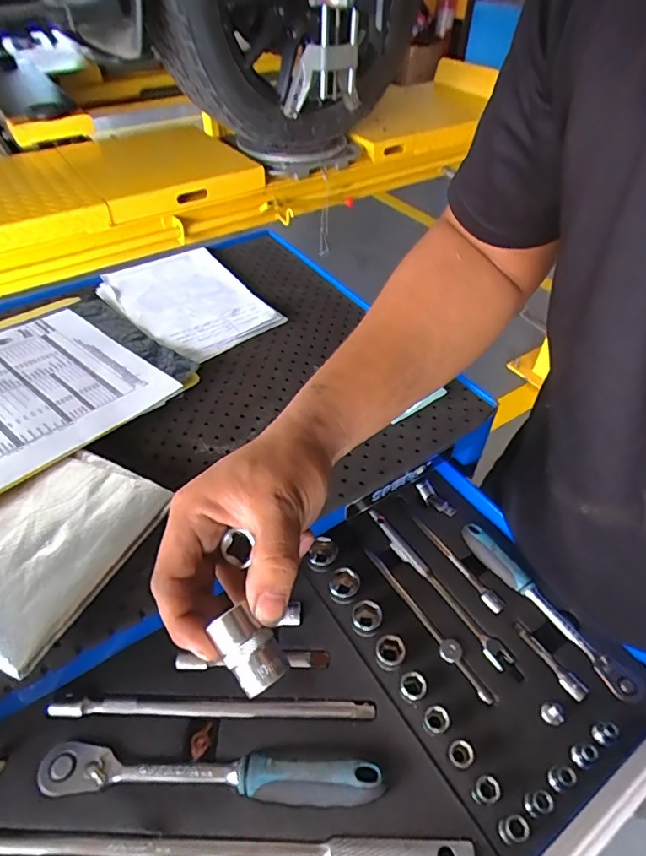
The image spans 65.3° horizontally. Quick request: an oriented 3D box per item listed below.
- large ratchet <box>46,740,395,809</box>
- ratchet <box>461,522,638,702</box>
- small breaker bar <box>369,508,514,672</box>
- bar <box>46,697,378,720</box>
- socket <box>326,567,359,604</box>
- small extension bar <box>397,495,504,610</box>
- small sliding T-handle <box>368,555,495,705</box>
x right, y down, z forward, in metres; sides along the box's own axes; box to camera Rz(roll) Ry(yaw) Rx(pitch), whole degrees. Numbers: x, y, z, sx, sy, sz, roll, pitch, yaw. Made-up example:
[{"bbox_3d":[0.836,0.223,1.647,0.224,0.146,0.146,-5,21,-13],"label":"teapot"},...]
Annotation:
[{"bbox_3d":[-0.081,0.246,0.360,0.241,0.029,0.029,2,46,1],"label":"large ratchet"},{"bbox_3d":[0.197,0.157,0.457,0.022,0.022,0.186,-25,51,-23],"label":"ratchet"},{"bbox_3d":[0.104,0.144,0.475,0.018,0.008,0.180,-26,52,-24],"label":"small breaker bar"},{"bbox_3d":[-0.086,0.221,0.397,0.251,0.016,0.013,1,46,-1],"label":"bar"},{"bbox_3d":[0.019,0.142,0.462,0.028,0.025,0.026,1,46,-1],"label":"socket"},{"bbox_3d":[0.122,0.120,0.499,0.013,0.010,0.146,-24,51,-22],"label":"small extension bar"},{"bbox_3d":[0.089,0.169,0.447,0.014,0.012,0.159,-26,52,-24],"label":"small sliding T-handle"}]

